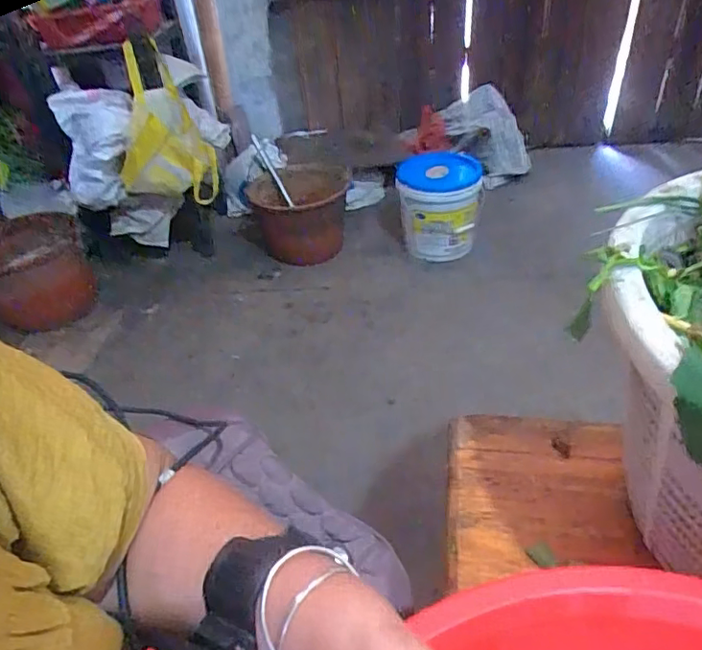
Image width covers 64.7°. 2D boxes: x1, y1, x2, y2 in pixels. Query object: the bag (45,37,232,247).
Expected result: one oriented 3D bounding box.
[{"bbox_3d":[-0.592,-0.520,1.653,0.395,0.521,0.379,8,41,17],"label":"bag"}]

